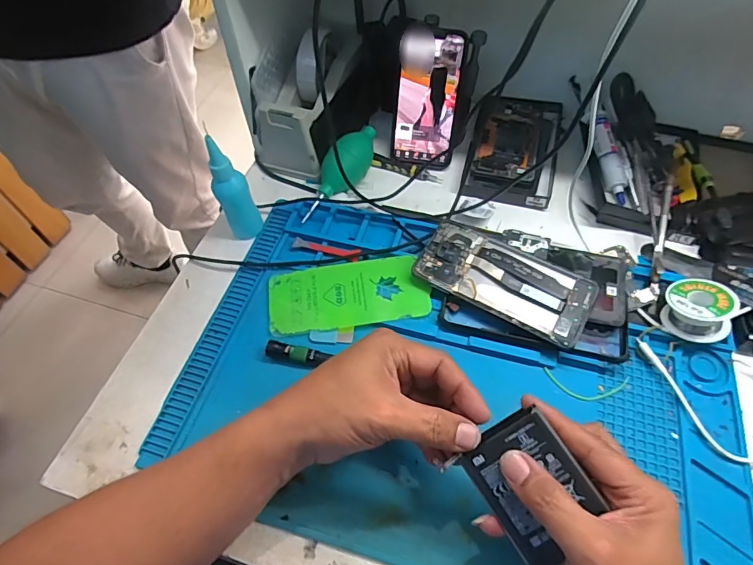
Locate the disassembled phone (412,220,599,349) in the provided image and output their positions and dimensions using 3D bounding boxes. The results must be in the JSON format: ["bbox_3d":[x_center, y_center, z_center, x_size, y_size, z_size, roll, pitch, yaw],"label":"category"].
[{"bbox_3d":[0.120,-0.003,0.440,0.161,0.006,0.075,27,70,19],"label":"disassembled phone"}]

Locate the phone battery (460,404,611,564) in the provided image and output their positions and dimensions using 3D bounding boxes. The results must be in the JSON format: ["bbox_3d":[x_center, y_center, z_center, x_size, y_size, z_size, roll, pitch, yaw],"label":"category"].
[{"bbox_3d":[0.102,0.133,0.300,0.065,0.004,0.086,-36,75,13],"label":"phone battery"}]

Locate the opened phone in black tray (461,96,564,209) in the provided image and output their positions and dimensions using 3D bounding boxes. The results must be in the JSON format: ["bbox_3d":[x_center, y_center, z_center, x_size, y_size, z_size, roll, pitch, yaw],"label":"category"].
[{"bbox_3d":[0.173,-0.172,0.564,0.095,0.020,0.177,15,60,11],"label":"opened phone in black tray"}]

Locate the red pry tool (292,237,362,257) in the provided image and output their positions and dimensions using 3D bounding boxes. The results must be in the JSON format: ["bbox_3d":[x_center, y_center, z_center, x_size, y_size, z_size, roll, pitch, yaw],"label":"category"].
[{"bbox_3d":[-0.053,-0.037,0.494,0.073,0.005,0.017,13,60,10],"label":"red pry tool"}]

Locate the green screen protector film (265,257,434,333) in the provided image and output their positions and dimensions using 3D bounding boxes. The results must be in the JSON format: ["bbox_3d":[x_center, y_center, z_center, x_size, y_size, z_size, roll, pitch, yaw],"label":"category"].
[{"bbox_3d":[-0.028,0.010,0.460,0.154,0.004,0.075,-7,56,-2],"label":"green screen protector film"}]

